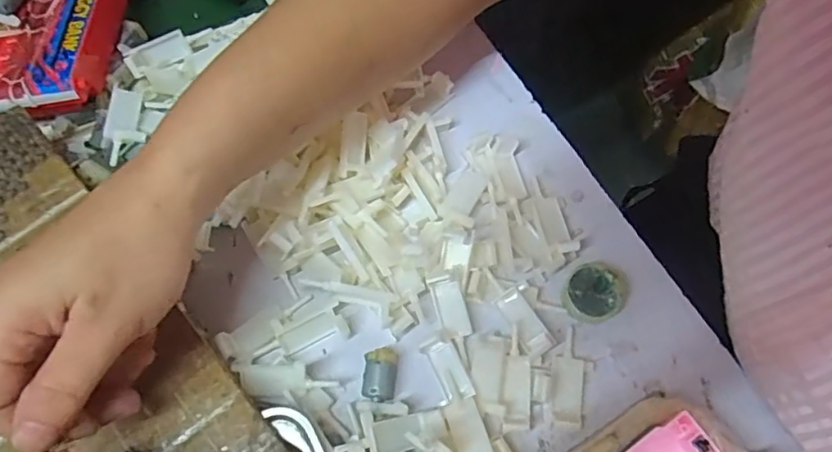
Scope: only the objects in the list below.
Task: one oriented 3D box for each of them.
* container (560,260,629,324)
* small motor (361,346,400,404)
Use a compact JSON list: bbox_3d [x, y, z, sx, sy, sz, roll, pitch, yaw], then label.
[{"bbox_3d":[0.106,0.038,0.345,0.037,0.015,0.034,-1,67,1],"label":"container"},{"bbox_3d":[-0.020,0.085,0.330,0.019,0.016,0.028,2,67,2],"label":"small motor"}]

